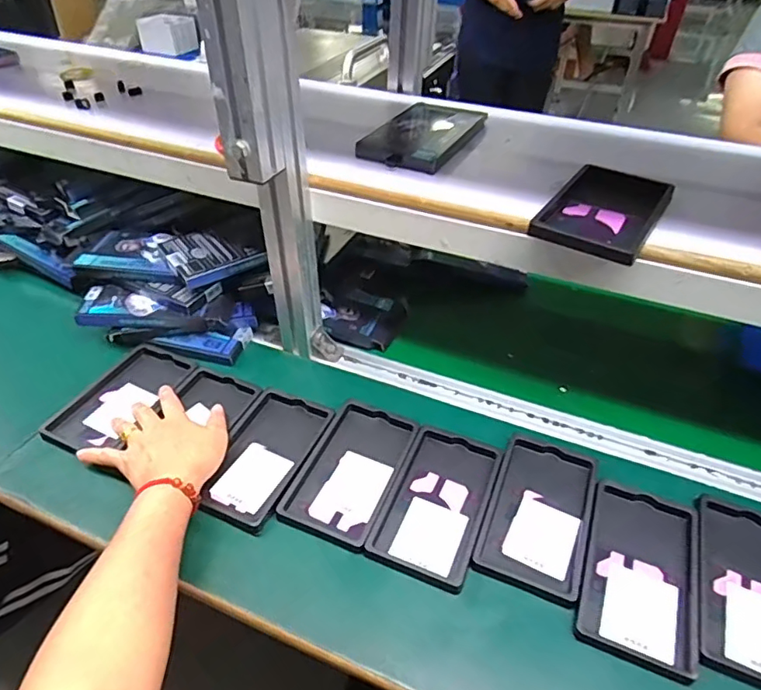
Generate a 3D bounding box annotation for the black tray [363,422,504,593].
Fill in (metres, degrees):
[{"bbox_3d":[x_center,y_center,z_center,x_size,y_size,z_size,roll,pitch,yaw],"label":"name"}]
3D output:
[{"bbox_3d":[0.056,0.152,0.535,0.089,0.012,0.158,16,43,16],"label":"black tray"}]

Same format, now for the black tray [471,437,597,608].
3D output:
[{"bbox_3d":[0.154,0.160,0.527,0.091,0.015,0.163,16,43,17],"label":"black tray"}]

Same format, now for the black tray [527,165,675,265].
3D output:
[{"bbox_3d":[0.210,-0.127,0.508,0.093,0.019,0.152,24,46,24],"label":"black tray"}]

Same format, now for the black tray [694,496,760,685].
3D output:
[{"bbox_3d":[0.327,0.213,0.468,0.094,0.013,0.159,15,43,15],"label":"black tray"}]

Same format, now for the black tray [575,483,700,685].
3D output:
[{"bbox_3d":[0.232,0.201,0.480,0.093,0.014,0.159,17,43,17],"label":"black tray"}]

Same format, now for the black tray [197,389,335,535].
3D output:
[{"bbox_3d":[-0.125,0.116,0.570,0.095,0.015,0.161,15,43,15],"label":"black tray"}]

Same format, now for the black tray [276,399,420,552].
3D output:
[{"bbox_3d":[-0.031,0.127,0.558,0.091,0.014,0.161,16,43,16],"label":"black tray"}]

